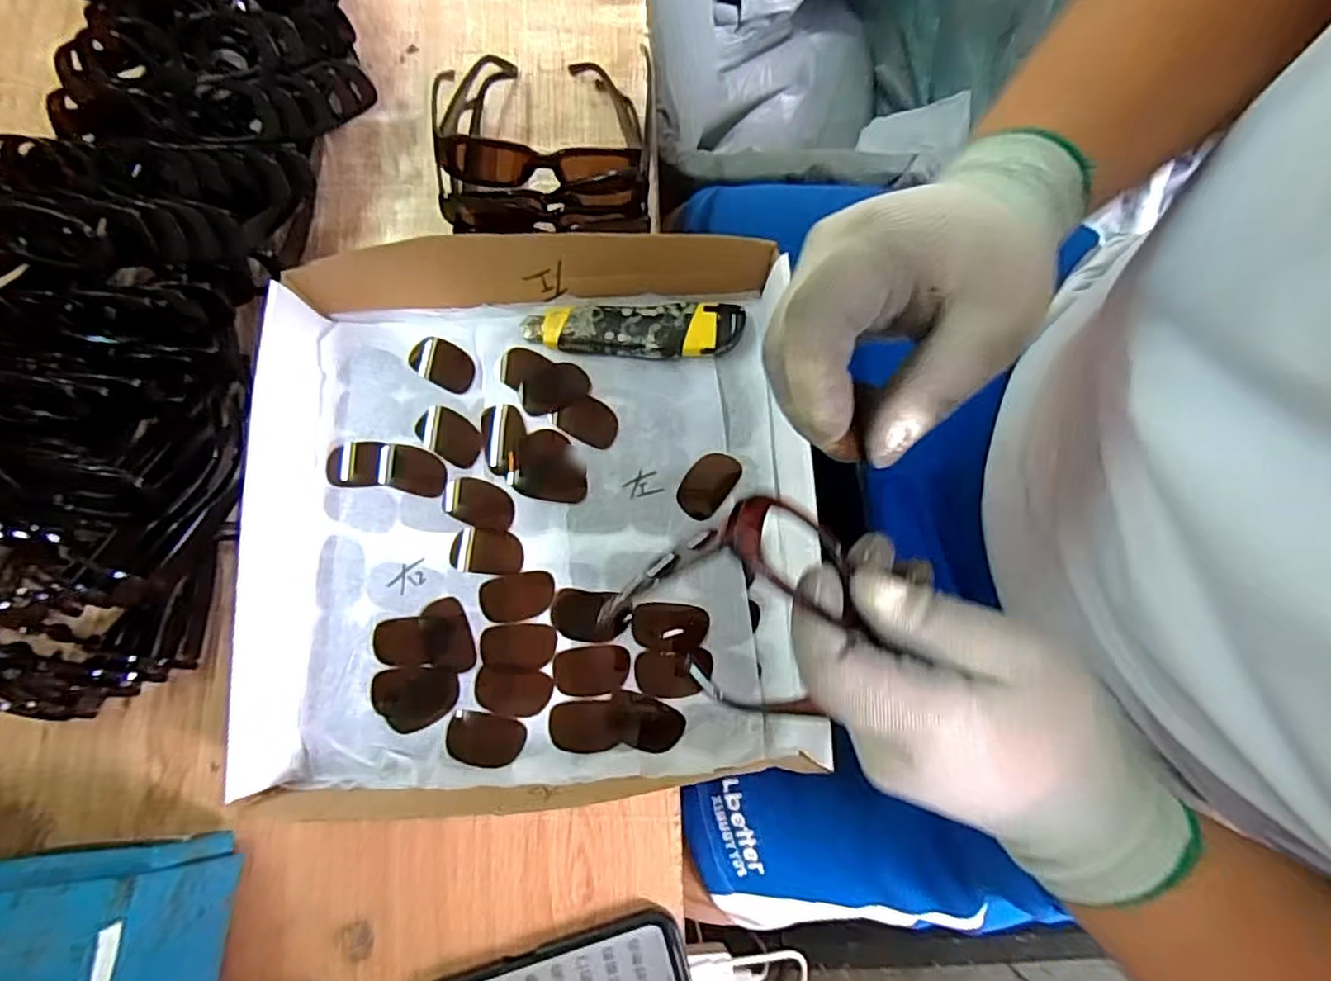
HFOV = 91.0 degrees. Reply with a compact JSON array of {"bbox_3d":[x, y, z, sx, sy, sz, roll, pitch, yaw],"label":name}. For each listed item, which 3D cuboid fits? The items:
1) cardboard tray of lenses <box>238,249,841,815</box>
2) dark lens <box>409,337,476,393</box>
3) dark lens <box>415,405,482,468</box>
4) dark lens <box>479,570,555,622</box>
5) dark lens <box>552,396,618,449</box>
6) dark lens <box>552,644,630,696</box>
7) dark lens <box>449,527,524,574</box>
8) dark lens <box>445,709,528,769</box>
[{"bbox_3d":[-0.091,0.010,0.438,0.377,0.065,0.355,-4,77,0],"label":"cardboard tray of lenses"},{"bbox_3d":[-0.161,-0.092,0.473,0.049,0.005,0.032,26,79,6],"label":"dark lens"},{"bbox_3d":[-0.153,-0.040,0.463,0.052,0.005,0.031,32,79,7],"label":"dark lens"},{"bbox_3d":[-0.101,0.071,0.442,0.049,0.004,0.032,-7,77,-1],"label":"dark lens"},{"bbox_3d":[-0.055,-0.050,0.465,0.045,0.004,0.031,25,78,6],"label":"dark lens"},{"bbox_3d":[-0.049,0.117,0.427,0.049,0.004,0.031,-4,77,0],"label":"dark lens"},{"bbox_3d":[-0.122,0.042,0.451,0.050,0.008,0.031,3,77,1],"label":"dark lens"},{"bbox_3d":[-0.115,0.159,0.416,0.050,0.004,0.031,9,77,3],"label":"dark lens"}]

